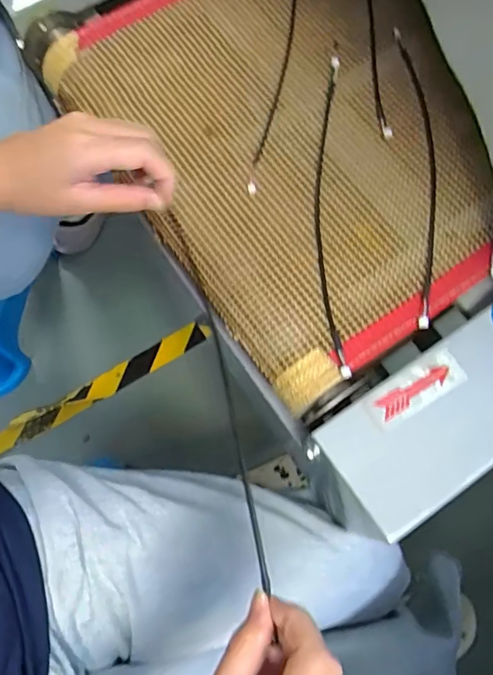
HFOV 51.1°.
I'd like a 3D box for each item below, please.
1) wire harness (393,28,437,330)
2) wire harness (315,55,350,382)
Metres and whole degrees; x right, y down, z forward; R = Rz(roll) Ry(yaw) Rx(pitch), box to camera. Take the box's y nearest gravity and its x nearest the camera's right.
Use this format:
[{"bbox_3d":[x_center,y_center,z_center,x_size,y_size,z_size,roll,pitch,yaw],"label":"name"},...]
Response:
[{"bbox_3d":[0.142,-0.138,0.417,0.029,0.008,0.276,1,73,1],"label":"wire harness"},{"bbox_3d":[0.066,-0.106,0.406,0.021,0.009,0.280,2,72,0],"label":"wire harness"}]

